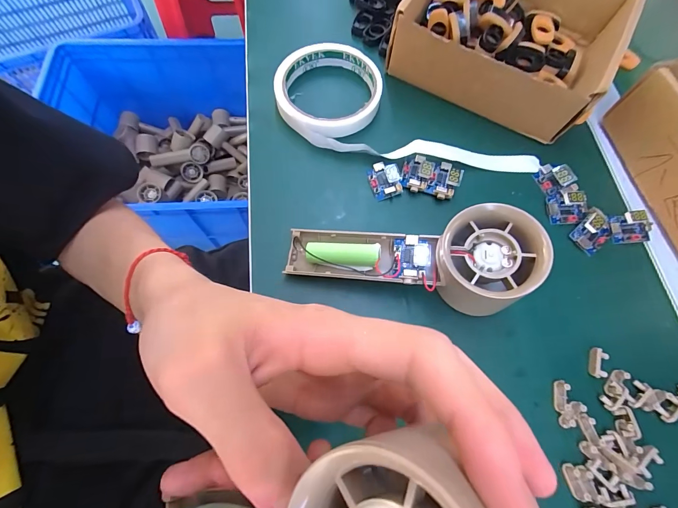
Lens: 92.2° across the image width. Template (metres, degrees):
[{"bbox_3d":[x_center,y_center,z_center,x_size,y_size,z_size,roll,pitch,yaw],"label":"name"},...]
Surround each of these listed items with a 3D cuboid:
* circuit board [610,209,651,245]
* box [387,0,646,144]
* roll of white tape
[{"bbox_3d":[0.224,-0.021,0.247,0.030,0.013,0.021,-4,70,-4],"label":"circuit board"},{"bbox_3d":[0.145,-0.197,0.283,0.160,0.056,0.148,26,71,7],"label":"box"},{"bbox_3d":[0.059,-0.124,0.282,0.227,0.017,0.101,12,70,2],"label":"roll of white tape"}]

